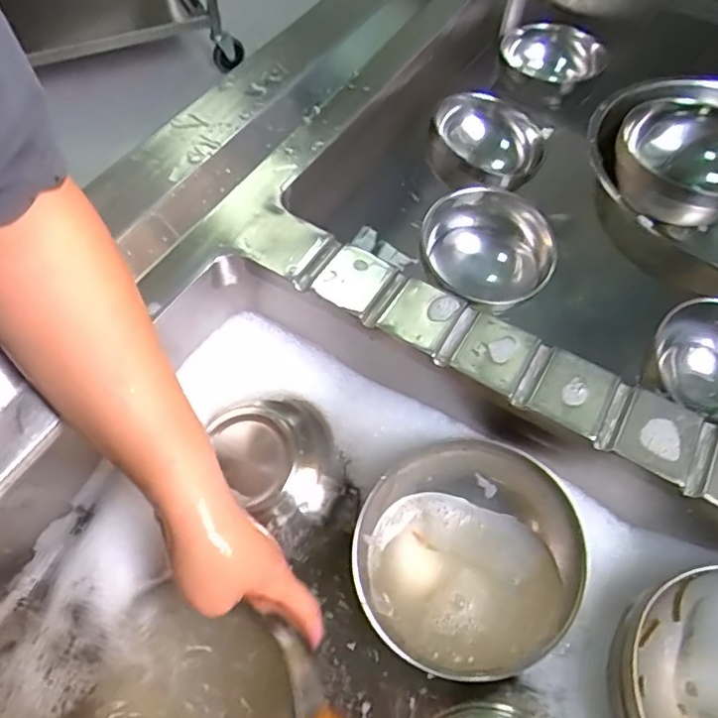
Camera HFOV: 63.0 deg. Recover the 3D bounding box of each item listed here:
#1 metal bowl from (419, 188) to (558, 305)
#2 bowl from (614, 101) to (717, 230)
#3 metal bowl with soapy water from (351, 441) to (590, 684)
[{"bbox_3d":[0.116,-0.100,0.539,0.115,0.060,0.092,17,59,7],"label":"metal bowl"},{"bbox_3d":[0.334,-0.197,0.603,0.142,0.070,0.142,1,59,-2],"label":"bowl"},{"bbox_3d":[0.072,0.132,0.388,0.147,0.065,0.134,1,59,-2],"label":"metal bowl with soapy water"}]

